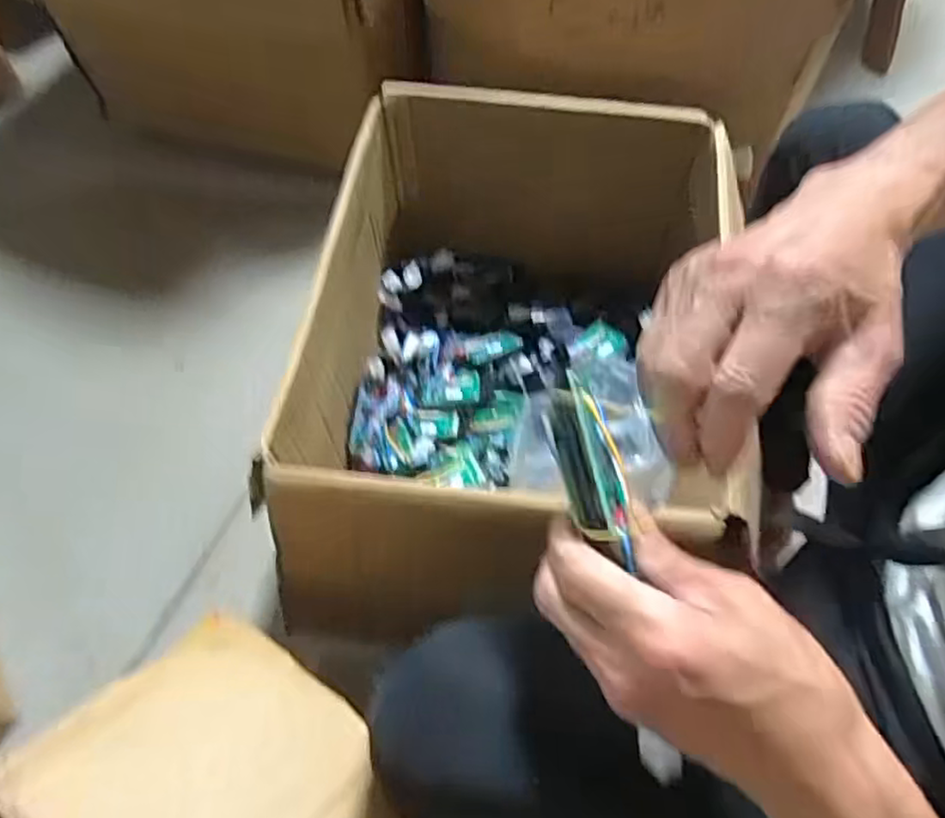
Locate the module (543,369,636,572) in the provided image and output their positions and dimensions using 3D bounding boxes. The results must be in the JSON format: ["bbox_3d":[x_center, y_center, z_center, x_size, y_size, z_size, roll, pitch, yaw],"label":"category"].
[{"bbox_3d":[0.051,0.026,0.292,0.028,0.016,0.078,-16,83,-7],"label":"module"}]

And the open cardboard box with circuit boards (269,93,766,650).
[{"bbox_3d":[0.057,-0.044,0.830,0.440,0.376,0.616,7,63,5],"label":"open cardboard box with circuit boards"}]

